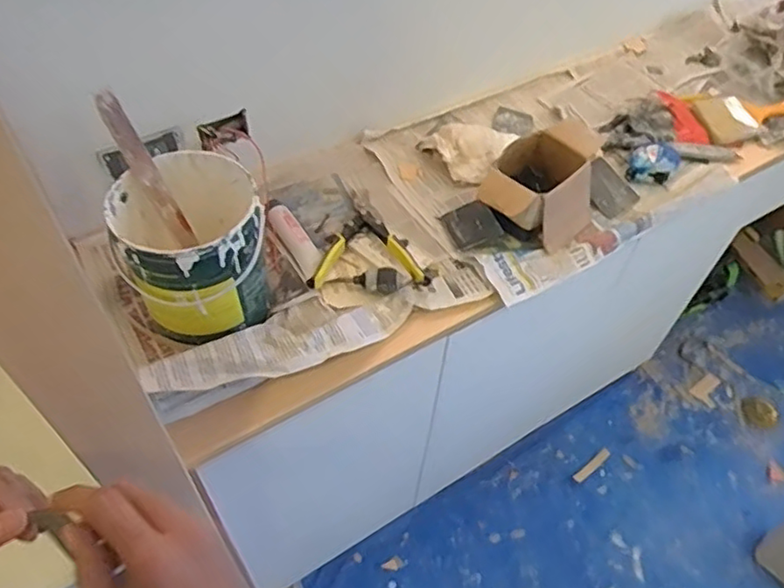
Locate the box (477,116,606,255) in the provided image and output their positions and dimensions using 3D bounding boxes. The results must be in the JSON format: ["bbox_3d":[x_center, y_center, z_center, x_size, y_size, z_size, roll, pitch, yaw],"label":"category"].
[{"bbox_3d":[0.245,-0.169,0.988,0.142,0.107,0.204,34,57,21],"label":"box"}]

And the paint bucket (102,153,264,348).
[{"bbox_3d":[-0.246,-0.047,0.793,0.162,0.193,0.165,2,51,-2],"label":"paint bucket"}]

